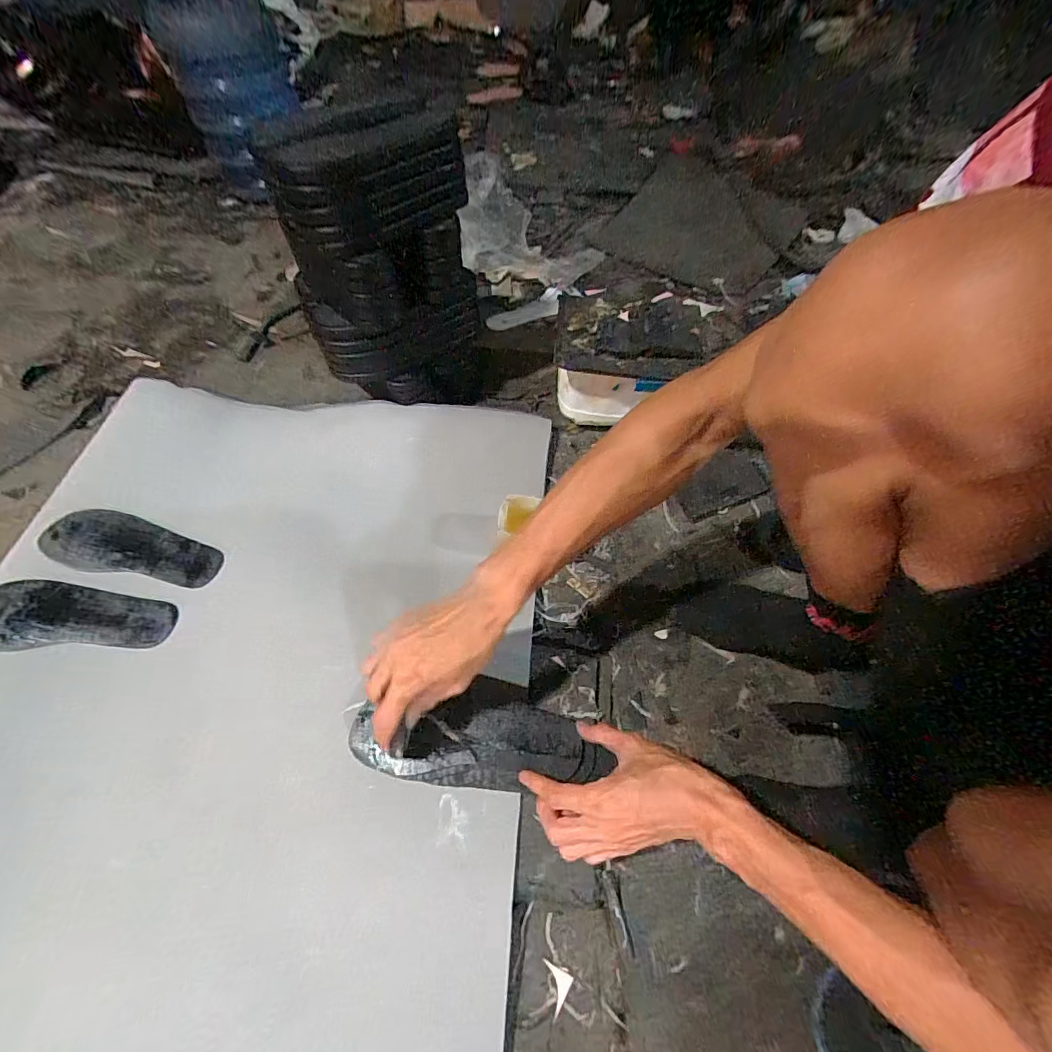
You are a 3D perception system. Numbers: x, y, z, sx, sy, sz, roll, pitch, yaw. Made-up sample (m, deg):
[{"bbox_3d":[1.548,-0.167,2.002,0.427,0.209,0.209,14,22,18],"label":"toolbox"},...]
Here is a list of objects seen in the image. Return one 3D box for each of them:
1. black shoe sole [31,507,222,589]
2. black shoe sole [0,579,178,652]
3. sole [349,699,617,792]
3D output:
[{"bbox_3d":[-0.545,0.032,0.644,0.225,0.011,0.087,15,58,-7],"label":"black shoe sole"},{"bbox_3d":[-0.574,0.116,0.585,0.224,0.008,0.085,6,57,-13],"label":"black shoe sole"},{"bbox_3d":[-0.050,0.225,0.477,0.252,0.034,0.079,2,58,-3],"label":"sole"}]

